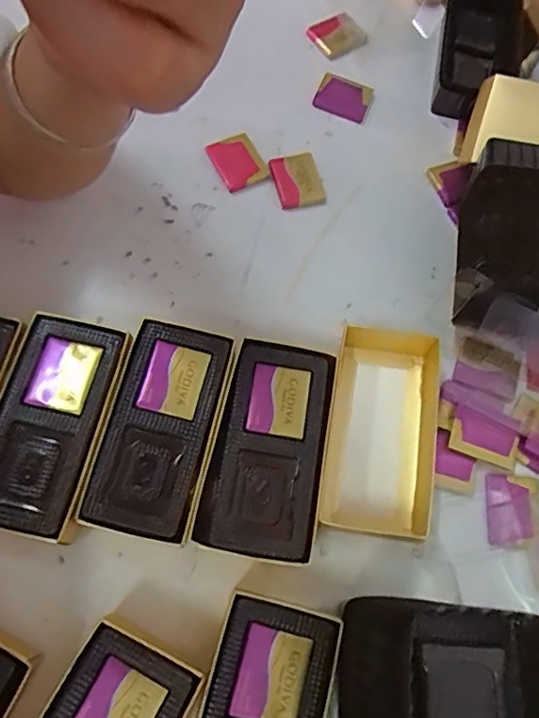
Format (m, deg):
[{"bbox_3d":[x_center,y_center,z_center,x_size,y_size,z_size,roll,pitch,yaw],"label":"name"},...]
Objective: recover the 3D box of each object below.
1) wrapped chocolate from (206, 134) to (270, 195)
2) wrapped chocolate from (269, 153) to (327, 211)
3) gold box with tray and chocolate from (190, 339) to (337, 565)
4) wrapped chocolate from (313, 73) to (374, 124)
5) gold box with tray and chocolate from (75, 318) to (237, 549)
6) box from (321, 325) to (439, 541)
[{"bbox_3d":[-0.023,-0.140,0.390,0.033,0.009,0.042,-26,71,-12],"label":"wrapped chocolate"},{"bbox_3d":[0.019,-0.126,0.388,0.033,0.009,0.042,-13,69,-7],"label":"wrapped chocolate"},{"bbox_3d":[0.000,0.051,0.305,0.058,0.030,0.113,12,69,-1],"label":"gold box with tray and chocolate"},{"bbox_3d":[0.057,-0.201,0.421,0.040,0.011,0.033,21,69,6],"label":"wrapped chocolate"},{"bbox_3d":[-0.058,0.040,0.304,0.055,0.033,0.113,14,69,-1],"label":"gold box with tray and chocolate"},{"bbox_3d":[0.065,0.035,0.317,0.056,0.033,0.124,11,69,-2],"label":"box"}]

